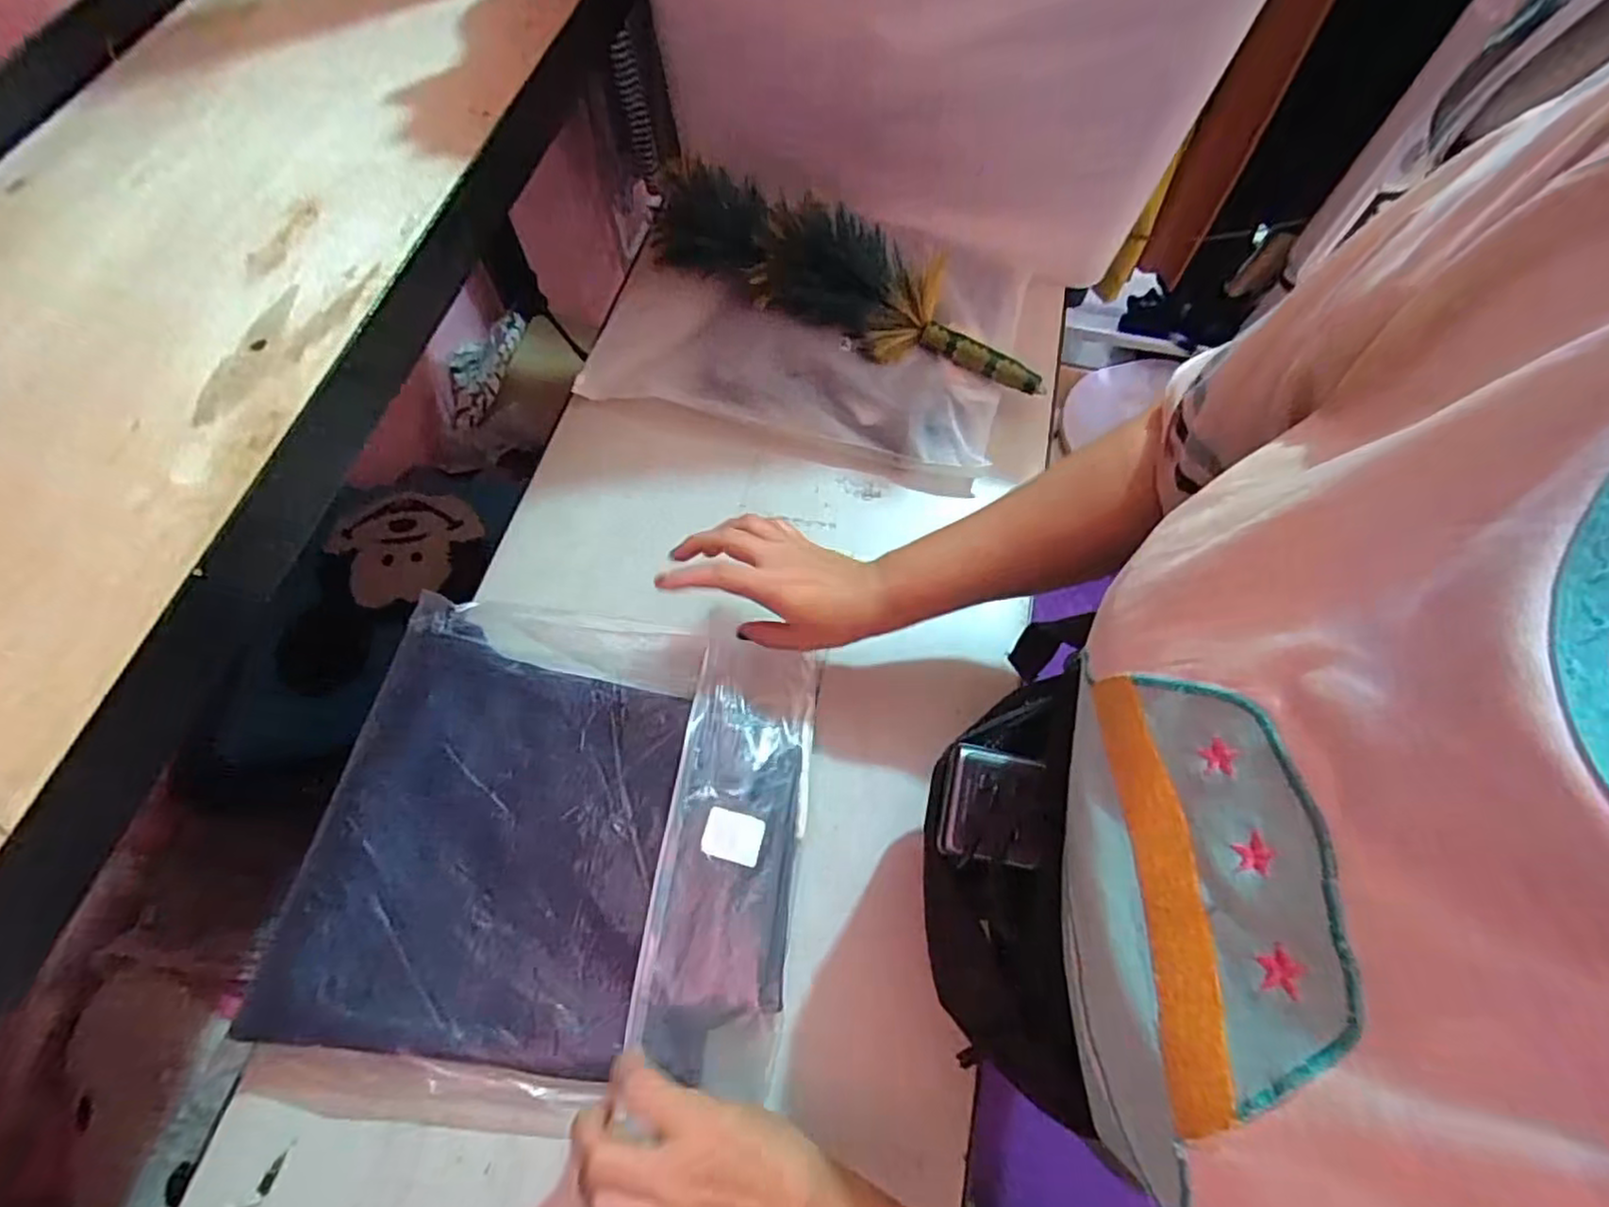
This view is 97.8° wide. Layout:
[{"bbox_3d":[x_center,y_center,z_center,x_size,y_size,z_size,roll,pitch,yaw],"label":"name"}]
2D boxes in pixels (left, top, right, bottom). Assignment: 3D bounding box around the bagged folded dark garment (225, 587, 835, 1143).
[{"bbox_3d":[-0.165,0.159,0.479,0.317,0.035,0.328,7,66,2],"label":"bagged folded dark garment"}]

